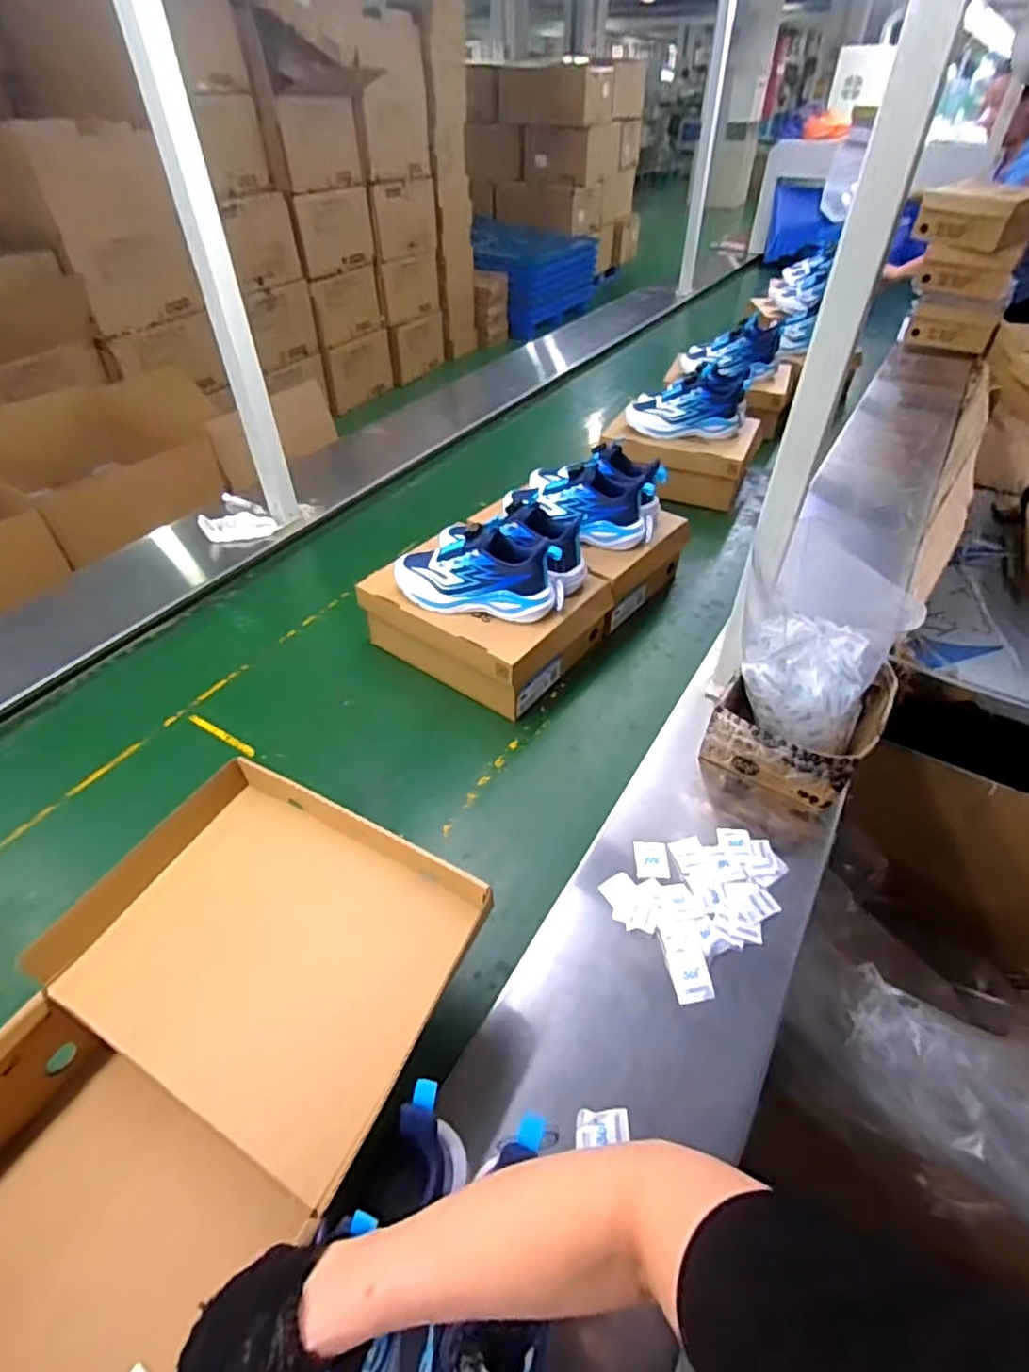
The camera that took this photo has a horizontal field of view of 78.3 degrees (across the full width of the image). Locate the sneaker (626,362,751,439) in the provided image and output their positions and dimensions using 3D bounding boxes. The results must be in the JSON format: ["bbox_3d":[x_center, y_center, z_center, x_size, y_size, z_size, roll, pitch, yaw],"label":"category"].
[{"bbox_3d":[0.367,-0.592,1.327,0.250,0.113,0.103,3,43,5],"label":"sneaker"}]

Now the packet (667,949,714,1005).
[{"bbox_3d":[0.173,0.282,0.616,0.036,0.013,0.047,-3,43,-2],"label":"packet"}]

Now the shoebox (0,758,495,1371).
[{"bbox_3d":[-0.281,0.337,0.499,0.309,0.142,0.496,19,46,21],"label":"shoebox"}]

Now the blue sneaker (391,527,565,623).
[{"bbox_3d":[-0.054,-0.165,0.885,0.244,0.106,0.089,10,44,12],"label":"blue sneaker"}]

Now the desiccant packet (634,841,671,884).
[{"bbox_3d":[0.155,0.198,0.714,0.037,0.008,0.052,0,43,2],"label":"desiccant packet"}]

